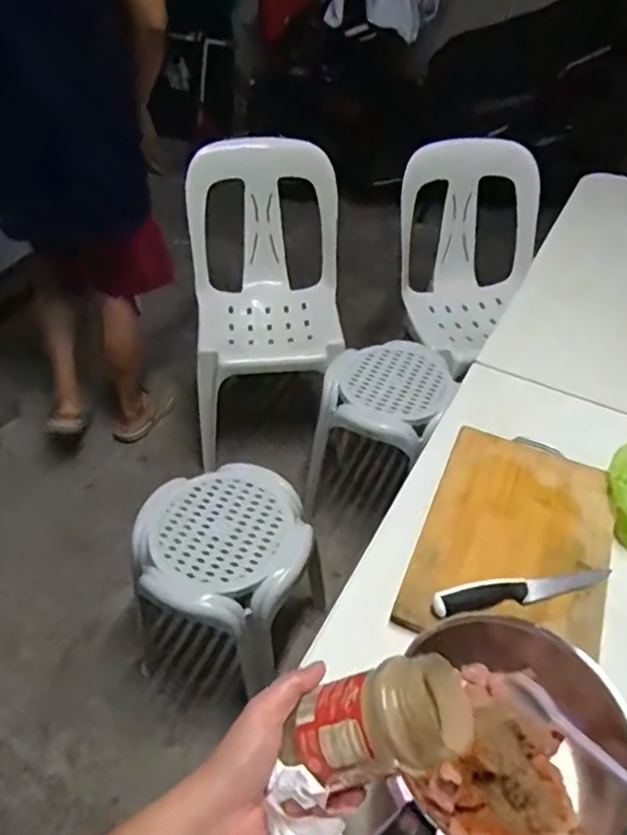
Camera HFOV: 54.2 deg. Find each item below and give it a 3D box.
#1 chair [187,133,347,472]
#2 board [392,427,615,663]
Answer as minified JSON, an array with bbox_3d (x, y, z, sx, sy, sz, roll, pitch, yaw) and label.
[{"bbox_3d":[-0.118,-0.280,1.533,0.370,0.636,0.397,-3,45,-4],"label":"chair"},{"bbox_3d":[0.253,0.143,0.753,0.216,0.019,0.323,17,47,16],"label":"board"}]

